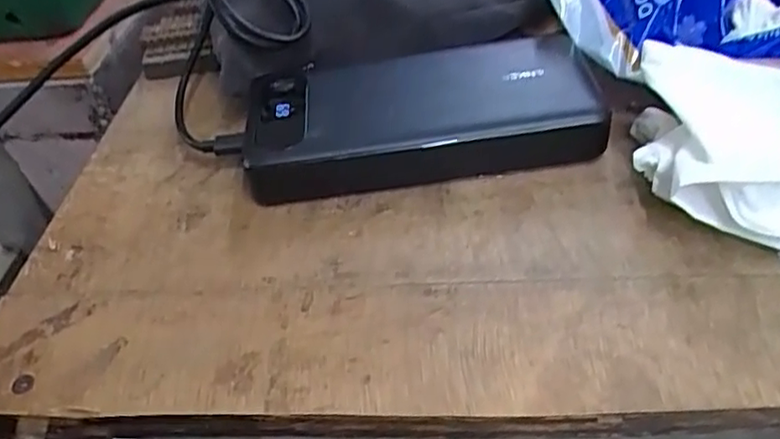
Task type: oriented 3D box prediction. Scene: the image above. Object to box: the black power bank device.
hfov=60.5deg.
[{"bbox_3d":[0.012,-0.047,0.299,0.151,0.027,0.066,-8,44,0],"label":"black power bank device"}]

